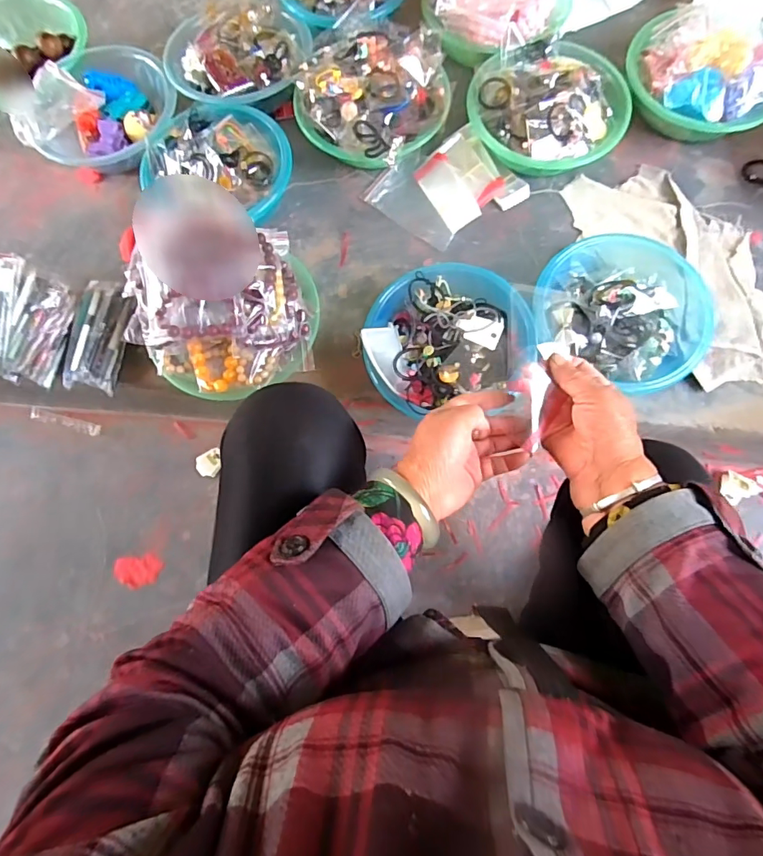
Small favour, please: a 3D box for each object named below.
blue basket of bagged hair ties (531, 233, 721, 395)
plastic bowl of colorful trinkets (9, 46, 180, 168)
[{"bbox_3d":[0.336,-0.171,0.682,0.230,0.072,0.207,22,76,8],"label":"blue basket of bagged hair ties"},{"bbox_3d":[-0.438,-0.506,0.793,0.216,0.093,0.206,0,74,2],"label":"plastic bowl of colorful trinkets"}]

